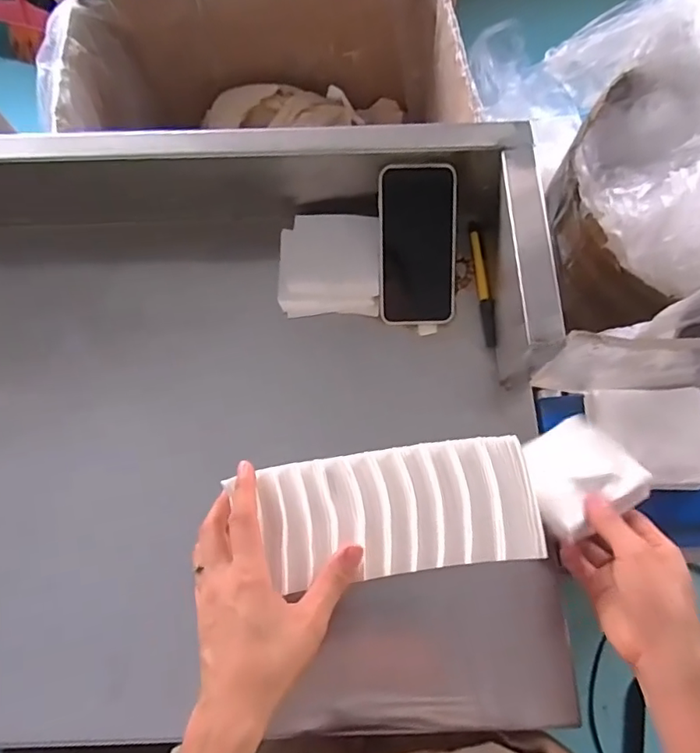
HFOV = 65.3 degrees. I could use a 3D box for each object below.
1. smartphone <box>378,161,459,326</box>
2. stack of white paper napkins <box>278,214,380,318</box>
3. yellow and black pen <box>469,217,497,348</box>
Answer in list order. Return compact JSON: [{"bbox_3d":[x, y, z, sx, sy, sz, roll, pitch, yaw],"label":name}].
[{"bbox_3d":[0.068,-0.129,0.544,0.074,0.017,0.153,-2,105,0],"label":"smartphone"},{"bbox_3d":[-0.021,-0.117,0.564,0.104,0.017,0.105,-1,83,11],"label":"stack of white paper napkins"},{"bbox_3d":[0.140,-0.099,0.573,0.014,0.010,0.141,-3,72,0],"label":"yellow and black pen"}]

